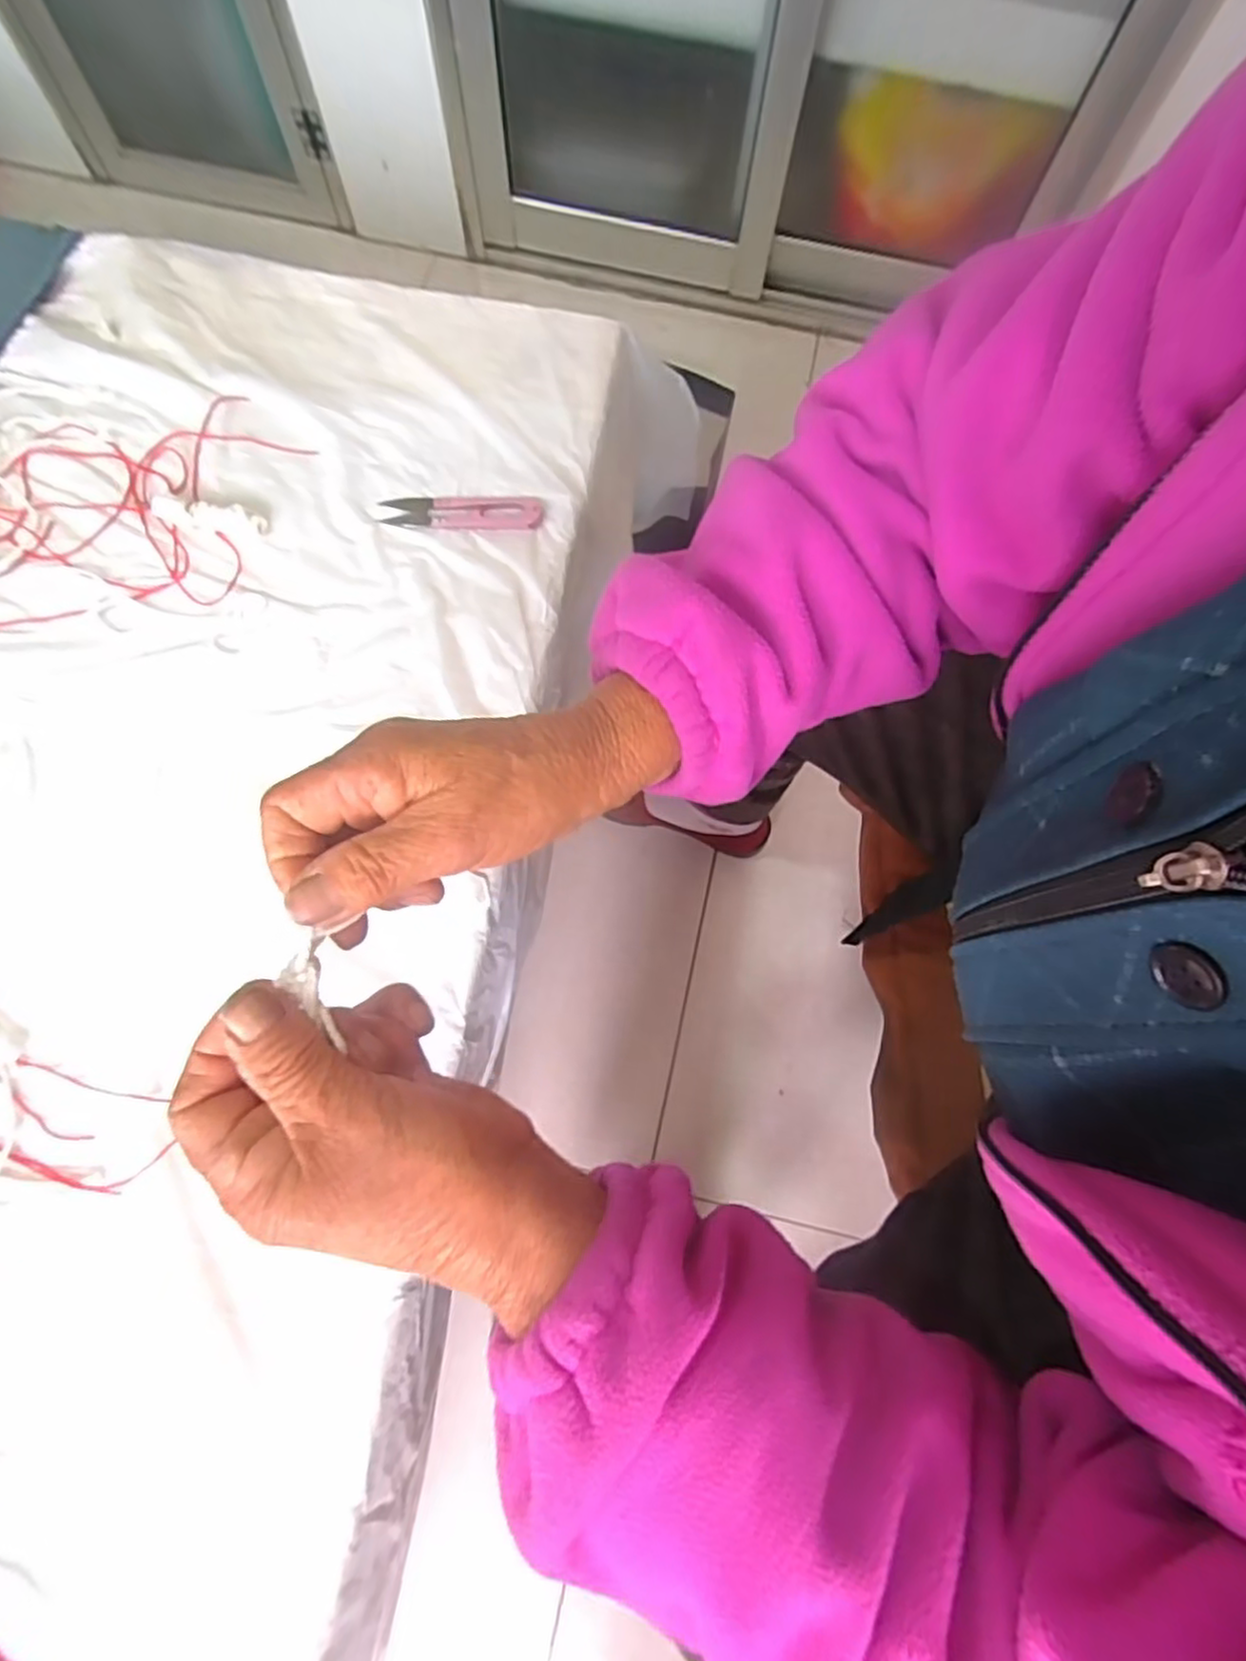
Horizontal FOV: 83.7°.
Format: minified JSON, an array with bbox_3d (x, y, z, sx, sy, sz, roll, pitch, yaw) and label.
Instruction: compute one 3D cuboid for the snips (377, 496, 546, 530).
[{"bbox_3d":[-0.102,-0.203,0.441,0.100,0.004,0.024,1,74,-1],"label":"snips"}]

